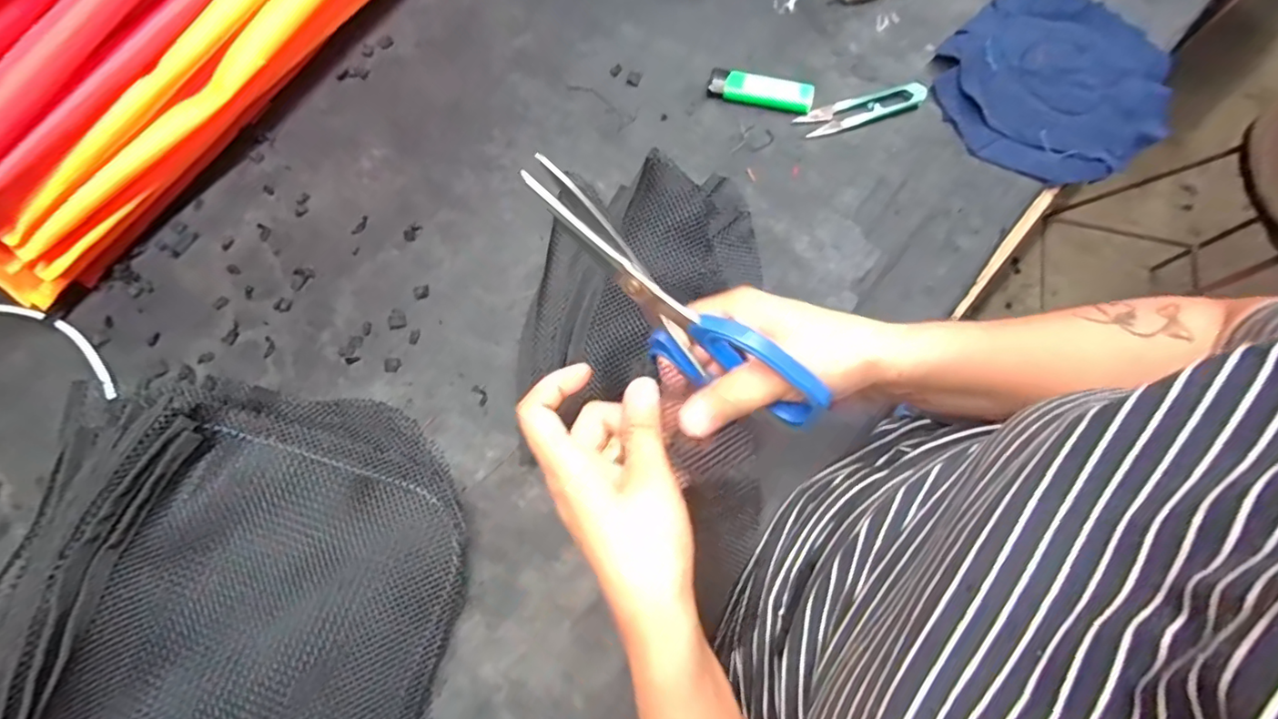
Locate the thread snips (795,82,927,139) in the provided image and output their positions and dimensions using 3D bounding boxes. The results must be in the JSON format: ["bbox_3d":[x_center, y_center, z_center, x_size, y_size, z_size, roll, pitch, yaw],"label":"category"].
[{"bbox_3d":[0.174,-0.195,0.451,0.100,0.009,0.024,-14,76,-4],"label":"thread snips"}]

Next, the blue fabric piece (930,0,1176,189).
[{"bbox_3d":[0.331,-0.220,0.456,0.181,0.016,0.161,-38,79,-10],"label":"blue fabric piece"}]

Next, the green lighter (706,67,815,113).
[{"bbox_3d":[0.095,-0.212,0.452,0.081,0.014,0.025,11,75,2],"label":"green lighter"}]

